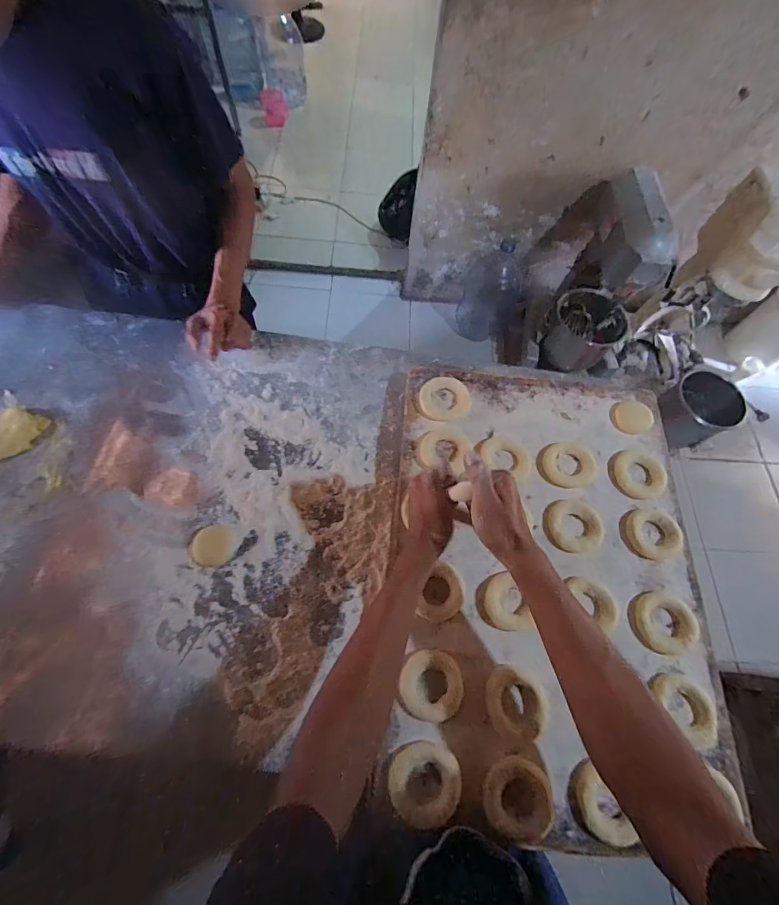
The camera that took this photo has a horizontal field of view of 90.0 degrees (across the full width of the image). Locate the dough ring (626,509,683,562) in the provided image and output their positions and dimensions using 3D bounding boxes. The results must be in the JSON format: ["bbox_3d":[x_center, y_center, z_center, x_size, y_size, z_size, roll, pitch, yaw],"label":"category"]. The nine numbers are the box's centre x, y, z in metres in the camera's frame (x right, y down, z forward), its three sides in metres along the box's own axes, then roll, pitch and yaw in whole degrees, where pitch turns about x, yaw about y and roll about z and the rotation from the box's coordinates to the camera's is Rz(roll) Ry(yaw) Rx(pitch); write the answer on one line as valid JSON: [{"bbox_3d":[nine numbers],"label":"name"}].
[{"bbox_3d":[0.371,0.115,0.546,0.070,0.019,0.070,0,67,0],"label":"dough ring"}]

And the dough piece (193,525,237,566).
[{"bbox_3d":[-0.252,0.133,0.558,0.057,0.005,0.055,-4,67,-1],"label":"dough piece"}]

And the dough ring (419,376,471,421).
[{"bbox_3d":[0.088,-0.088,0.616,0.078,0.012,0.076,0,67,0],"label":"dough ring"}]

